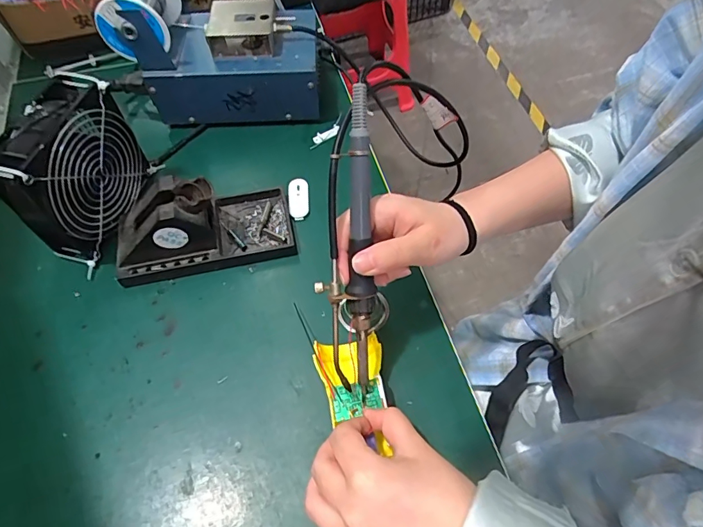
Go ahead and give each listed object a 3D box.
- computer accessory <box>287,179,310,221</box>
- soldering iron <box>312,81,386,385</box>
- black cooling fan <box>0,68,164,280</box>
[{"bbox_3d":[-0.054,-0.067,0.465,0.021,0.005,0.052,-6,58,-4],"label":"computer accessory"},{"bbox_3d":[0.000,-0.010,0.307,0.042,0.018,0.200,-1,103,-1],"label":"soldering iron"},{"bbox_3d":[-0.243,-0.082,0.410,0.047,0.126,0.116,14,59,9],"label":"black cooling fan"}]

